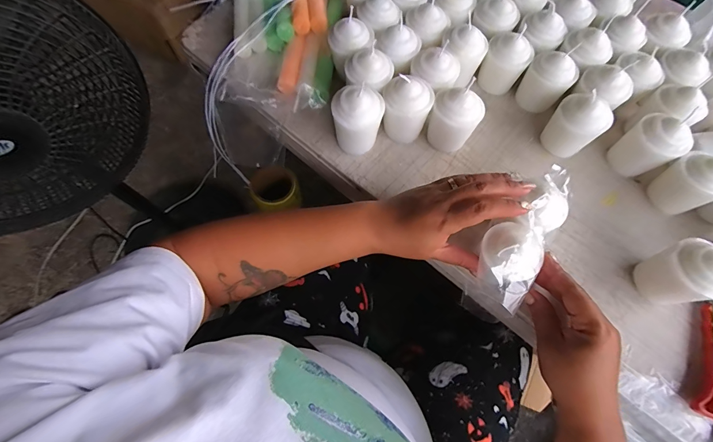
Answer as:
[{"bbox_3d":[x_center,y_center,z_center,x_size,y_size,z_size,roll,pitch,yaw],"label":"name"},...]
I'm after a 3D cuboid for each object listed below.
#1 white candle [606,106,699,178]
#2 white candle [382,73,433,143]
[{"bbox_3d":[0.342,-0.087,0.404,0.050,0.077,0.049,6,68,1],"label":"white candle"},{"bbox_3d":[0.059,-0.133,0.410,0.056,0.077,0.057,0,68,-1],"label":"white candle"}]

